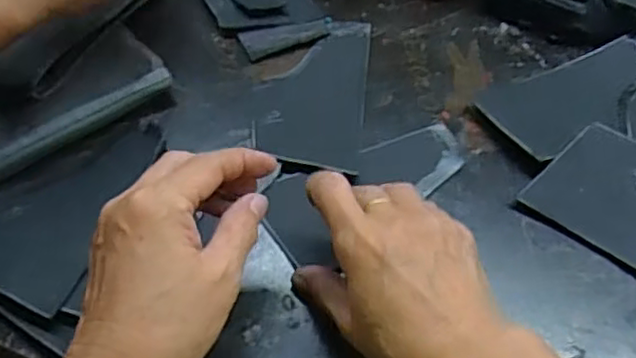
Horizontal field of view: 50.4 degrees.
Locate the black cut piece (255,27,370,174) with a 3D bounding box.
[{"bbox_3d":[-0.004,-0.067,0.493,0.077,0.004,0.136,6,56,2],"label":"black cut piece"}]

